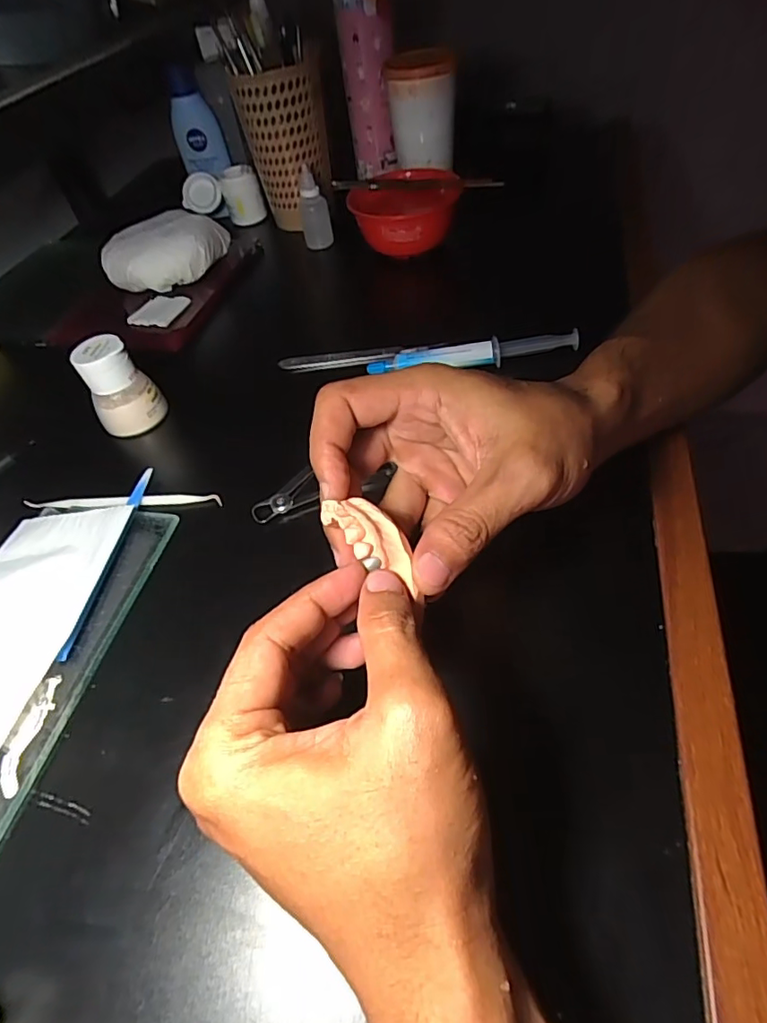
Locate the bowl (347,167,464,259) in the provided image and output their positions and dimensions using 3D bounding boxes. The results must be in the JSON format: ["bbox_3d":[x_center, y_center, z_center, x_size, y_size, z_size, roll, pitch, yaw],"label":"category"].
[{"bbox_3d":[0.023,-0.297,0.529,0.105,0.050,0.120,3,50,10],"label":"bowl"}]

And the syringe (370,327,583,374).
[{"bbox_3d":[0.067,-0.122,0.402,0.155,0.022,0.013,-5,50,4],"label":"syringe"}]

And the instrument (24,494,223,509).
[{"bbox_3d":[-0.177,-0.007,0.363,0.140,0.012,0.008,-1,51,8],"label":"instrument"}]

